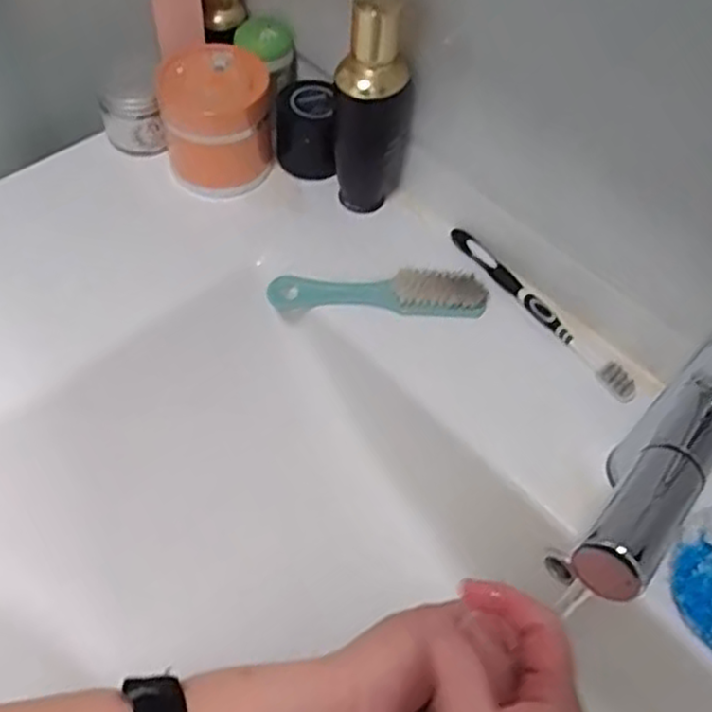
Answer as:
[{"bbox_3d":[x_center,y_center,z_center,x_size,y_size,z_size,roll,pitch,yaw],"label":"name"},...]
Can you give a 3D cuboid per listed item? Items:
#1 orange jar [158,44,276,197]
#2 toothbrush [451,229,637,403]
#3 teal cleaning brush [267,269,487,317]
[{"bbox_3d":[-0.112,-0.187,0.586,0.083,0.084,0.085,2,55,-2],"label":"orange jar"},{"bbox_3d":[0.133,-0.037,0.533,0.016,0.010,0.185,-29,62,-21],"label":"toothbrush"},{"bbox_3d":[0.016,-0.047,0.540,0.157,0.022,0.031,5,55,0],"label":"teal cleaning brush"}]

